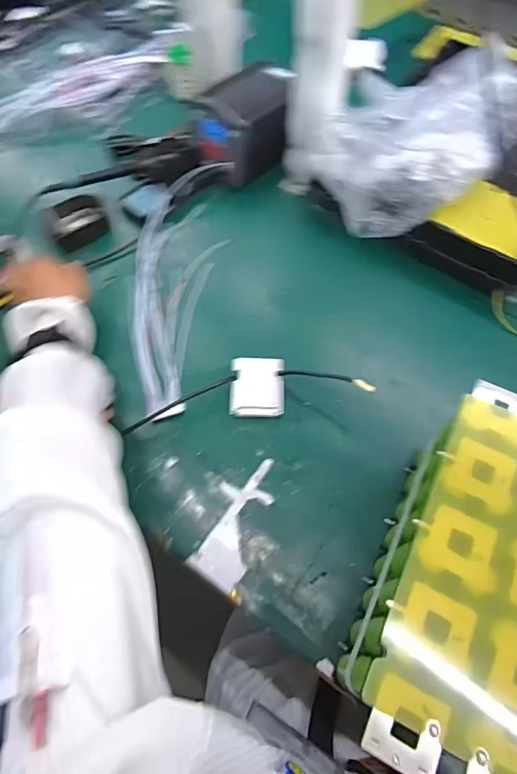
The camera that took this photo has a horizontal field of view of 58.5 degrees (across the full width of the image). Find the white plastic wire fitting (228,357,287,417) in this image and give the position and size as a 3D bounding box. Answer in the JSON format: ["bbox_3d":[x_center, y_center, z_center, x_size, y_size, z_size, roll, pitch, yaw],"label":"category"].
[{"bbox_3d":[-0.001,-0.001,0.594,0.068,0.022,0.078,1,62,0],"label":"white plastic wire fitting"}]

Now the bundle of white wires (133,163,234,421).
[{"bbox_3d":[-0.121,-0.155,0.671,0.124,0.042,0.434,1,65,2],"label":"bundle of white wires"}]

